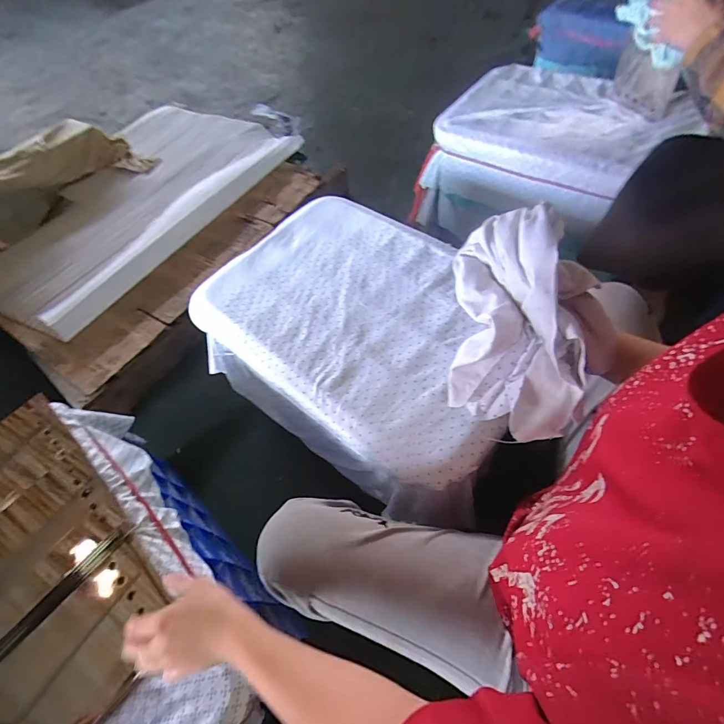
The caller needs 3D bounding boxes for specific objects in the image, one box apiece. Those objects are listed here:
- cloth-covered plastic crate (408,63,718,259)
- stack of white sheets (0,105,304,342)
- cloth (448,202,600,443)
[{"bbox_3d":[0.482,-0.535,1.067,0.518,0.338,0.393,37,69,24],"label":"cloth-covered plastic crate"},{"bbox_3d":[-0.800,-0.584,1.323,0.674,0.097,1.117,32,67,22],"label":"stack of white sheets"},{"bbox_3d":[0.165,-0.034,0.405,0.119,0.187,0.185,0,58,3],"label":"cloth"}]

